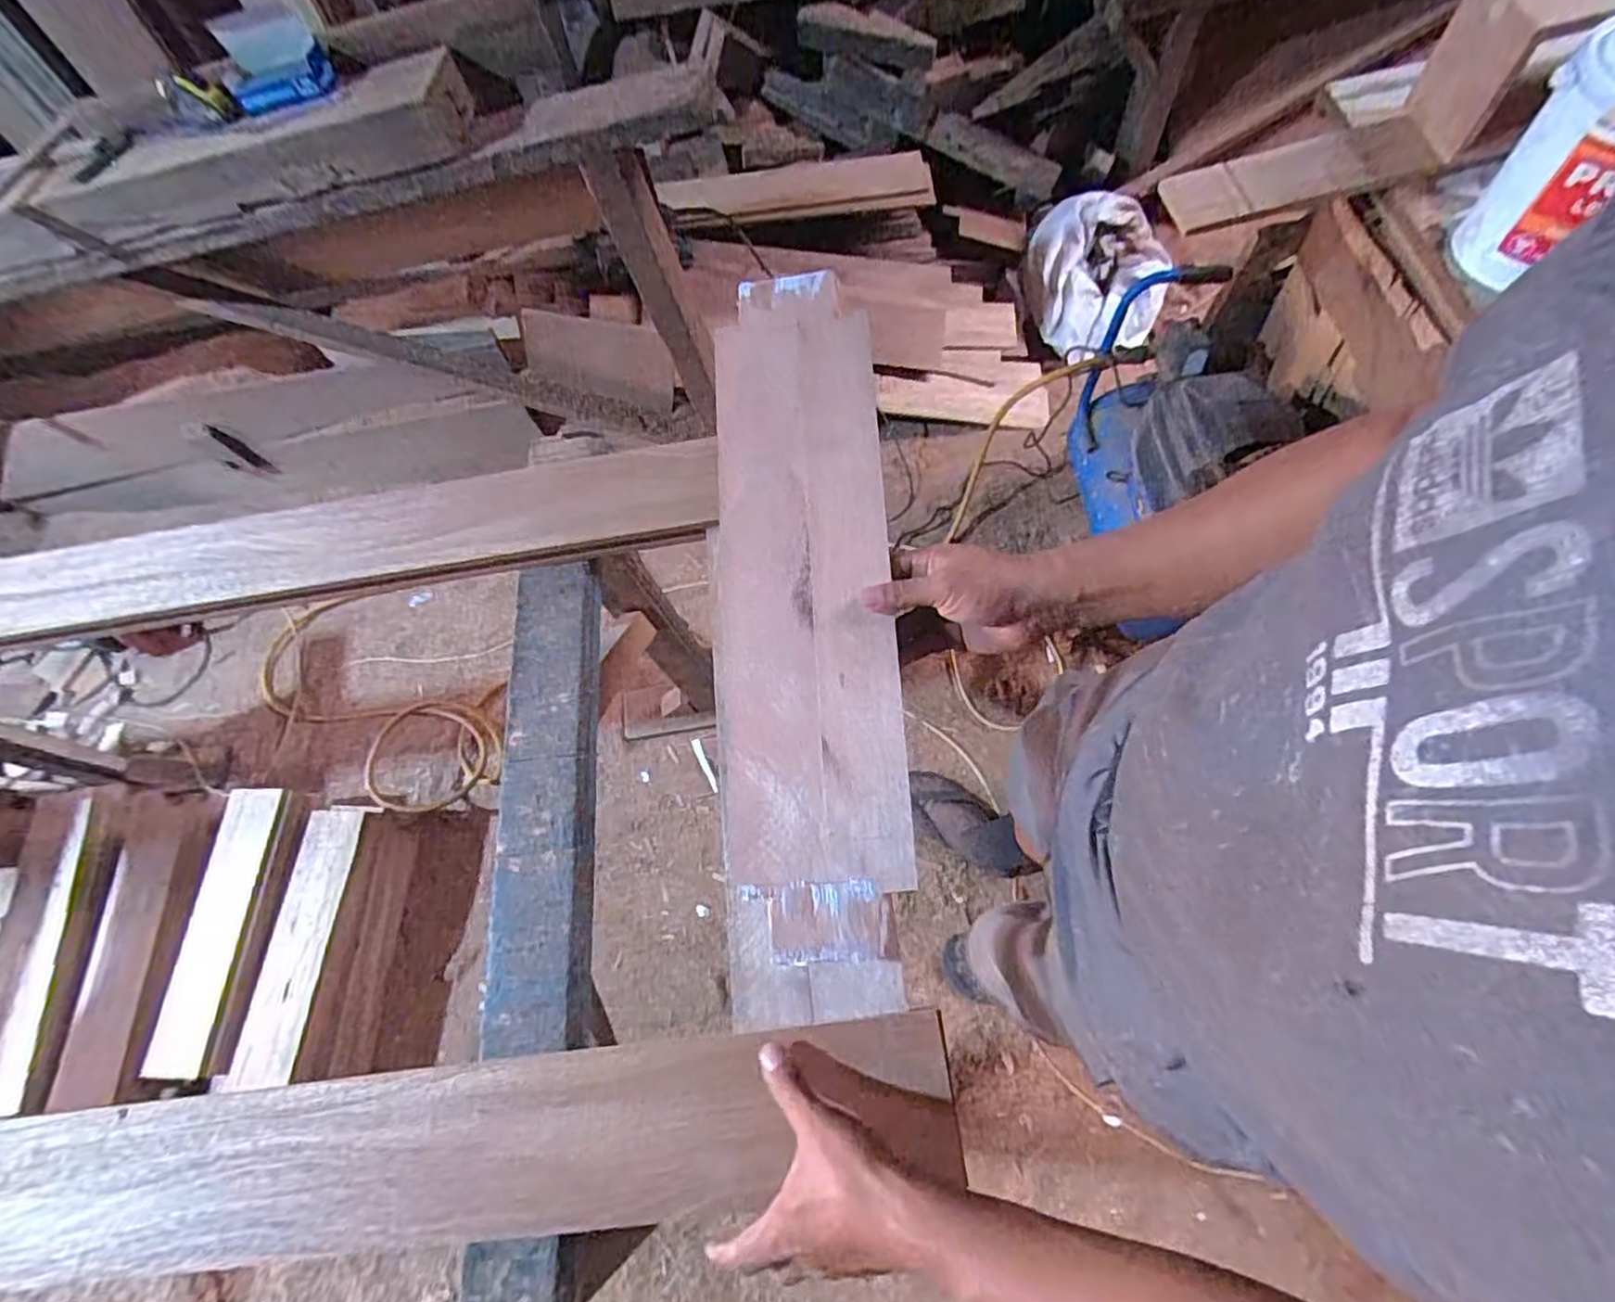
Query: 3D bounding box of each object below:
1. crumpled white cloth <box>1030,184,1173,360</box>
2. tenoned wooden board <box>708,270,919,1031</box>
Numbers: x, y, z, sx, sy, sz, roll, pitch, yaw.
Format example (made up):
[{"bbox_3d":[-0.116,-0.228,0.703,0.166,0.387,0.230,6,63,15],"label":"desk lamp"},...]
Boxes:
[{"bbox_3d":[0.682,-0.879,1.625,0.326,0.246,0.249,5,67,9],"label":"crumpled white cloth"},{"bbox_3d":[-0.003,-0.034,0.547,0.141,0.021,0.586,-3,77,1],"label":"tenoned wooden board"}]

